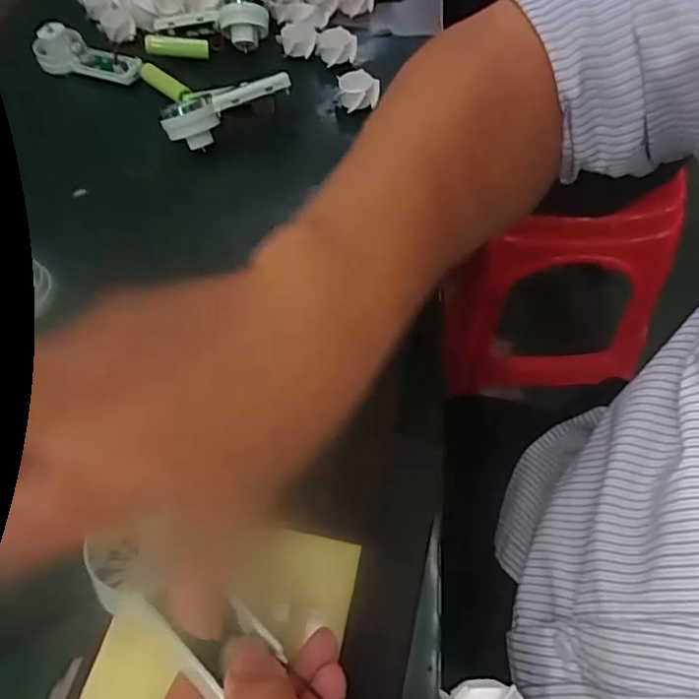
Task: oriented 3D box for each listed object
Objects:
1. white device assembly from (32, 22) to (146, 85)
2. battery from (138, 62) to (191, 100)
[{"bbox_3d":[-0.207,-0.233,0.464,0.090,0.023,0.035,22,63,18],"label":"white device assembly"},{"bbox_3d":[-0.143,-0.207,0.456,0.050,0.015,0.014,37,68,25],"label":"battery"}]

